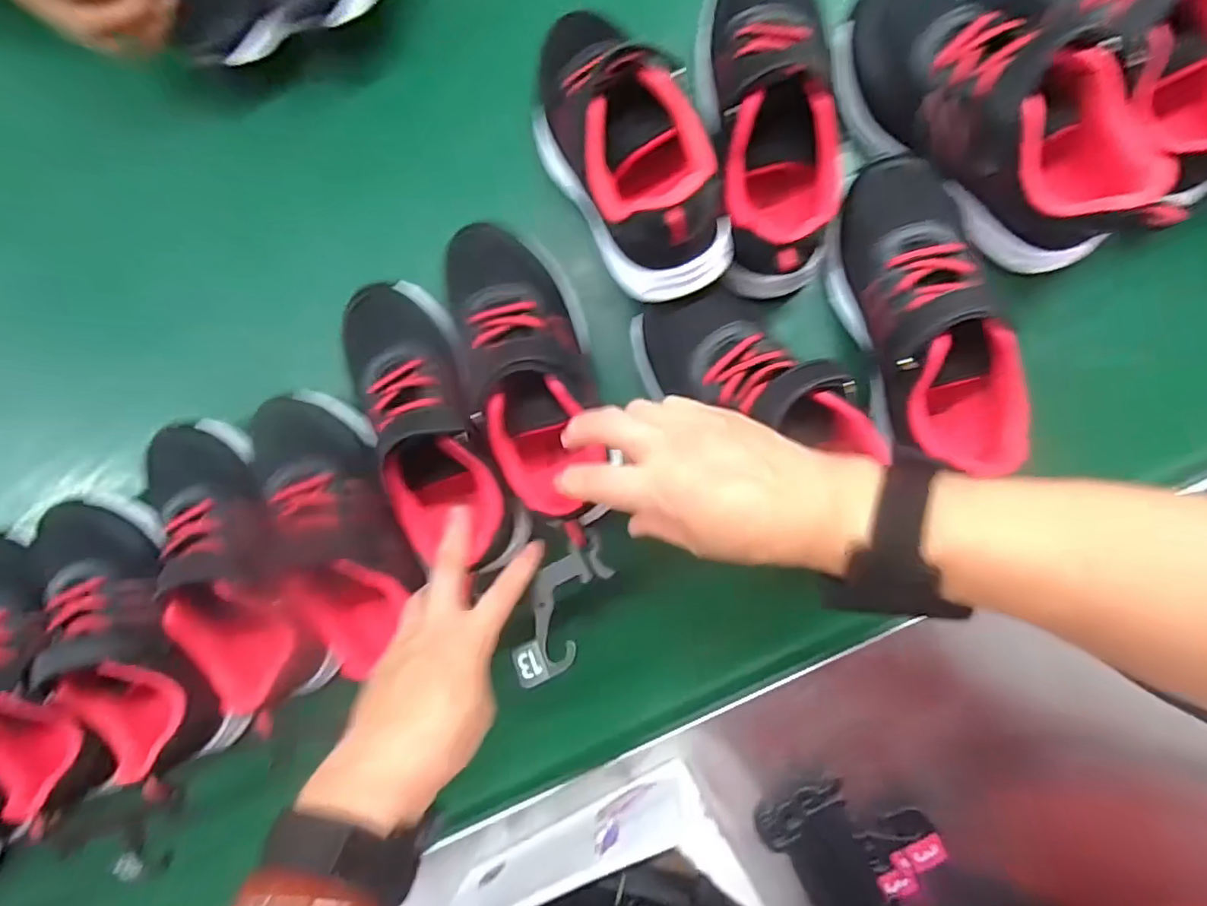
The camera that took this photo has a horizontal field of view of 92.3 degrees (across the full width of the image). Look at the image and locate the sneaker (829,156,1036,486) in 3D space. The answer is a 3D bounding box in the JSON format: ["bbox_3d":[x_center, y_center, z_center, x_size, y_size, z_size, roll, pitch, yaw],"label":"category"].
[{"bbox_3d":[0.193,-0.086,0.358,0.074,0.093,0.187,-10,90,6],"label":"sneaker"}]

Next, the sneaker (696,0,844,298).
[{"bbox_3d":[0.103,-0.209,0.359,0.081,0.071,0.208,-7,90,6],"label":"sneaker"}]

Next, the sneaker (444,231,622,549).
[{"bbox_3d":[-0.049,-0.050,0.374,0.082,0.082,0.204,-12,86,6],"label":"sneaker"}]

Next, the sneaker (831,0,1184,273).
[{"bbox_3d":[0.235,-0.209,0.352,0.089,0.086,0.210,-36,87,5],"label":"sneaker"}]

